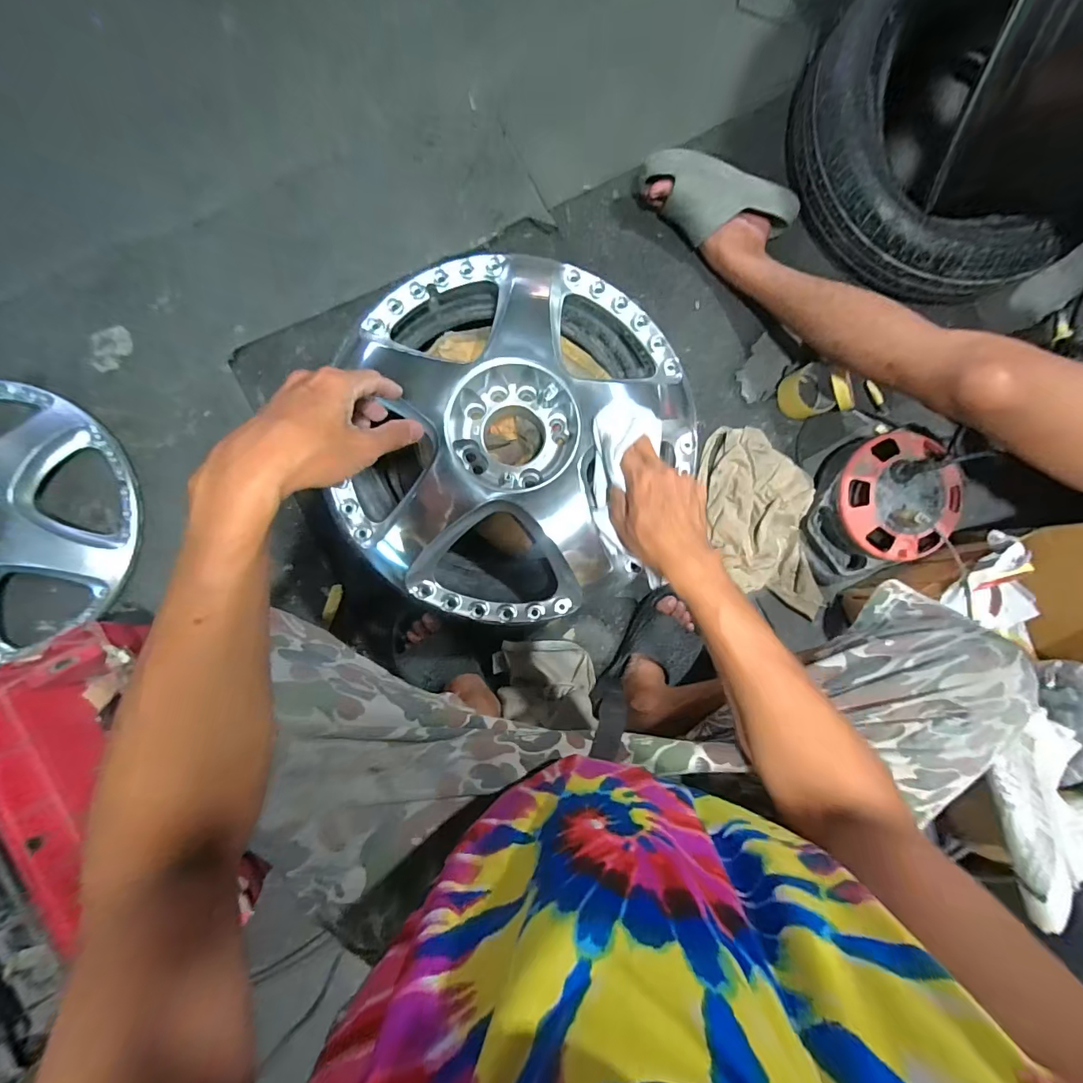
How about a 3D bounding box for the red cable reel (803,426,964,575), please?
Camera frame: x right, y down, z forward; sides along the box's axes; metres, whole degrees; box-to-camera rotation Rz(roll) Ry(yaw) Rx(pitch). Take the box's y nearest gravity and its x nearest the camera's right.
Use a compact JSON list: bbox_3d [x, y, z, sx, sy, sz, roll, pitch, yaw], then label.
[{"bbox_3d":[0.555,-0.066,0.756,0.239,0.105,0.208,-23,88,-4],"label":"red cable reel"}]

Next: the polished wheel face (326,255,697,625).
[{"bbox_3d":[-0.025,-0.123,0.543,0.403,0.084,0.423,6,86,-3],"label":"polished wheel face"}]

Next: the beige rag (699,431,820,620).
[{"bbox_3d":[0.372,-0.033,0.779,0.182,0.043,0.328,-8,87,-3],"label":"beige rag"}]

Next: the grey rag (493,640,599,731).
[{"bbox_3d":[0.006,0.219,0.719,0.158,0.096,0.108,4,86,-3],"label":"grey rag"}]

